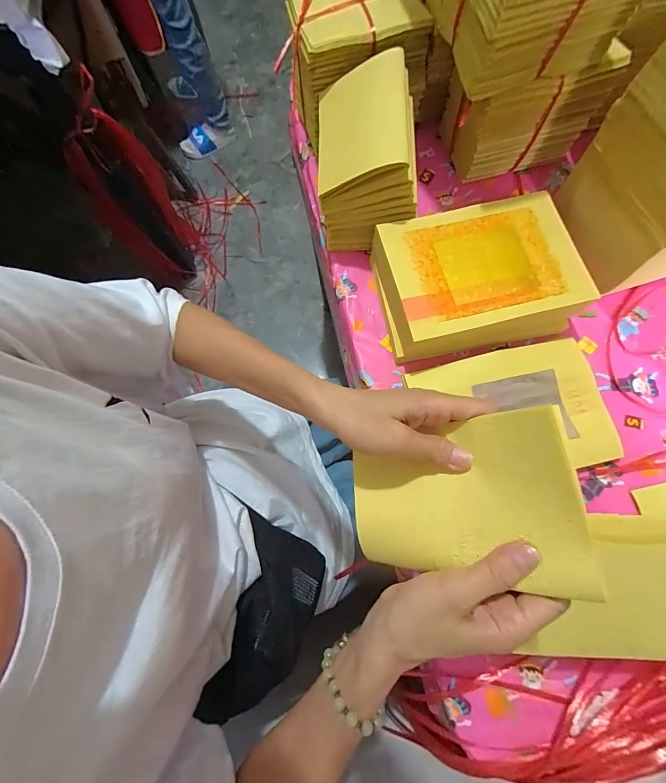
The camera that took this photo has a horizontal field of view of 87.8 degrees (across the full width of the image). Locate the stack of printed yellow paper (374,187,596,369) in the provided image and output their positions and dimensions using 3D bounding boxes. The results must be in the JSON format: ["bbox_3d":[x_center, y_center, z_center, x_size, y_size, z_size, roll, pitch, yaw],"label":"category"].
[{"bbox_3d":[0.181,-0.144,0.447,0.228,0.068,0.165,-12,75,-2],"label":"stack of printed yellow paper"}]

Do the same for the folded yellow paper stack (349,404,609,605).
[{"bbox_3d":[0.086,0.081,0.252,0.154,0.012,0.109,-17,74,32],"label":"folded yellow paper stack"}]

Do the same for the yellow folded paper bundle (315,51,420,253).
[{"bbox_3d":[0.038,-0.300,0.457,0.116,0.131,0.169,-6,75,0],"label":"yellow folded paper bundle"}]

